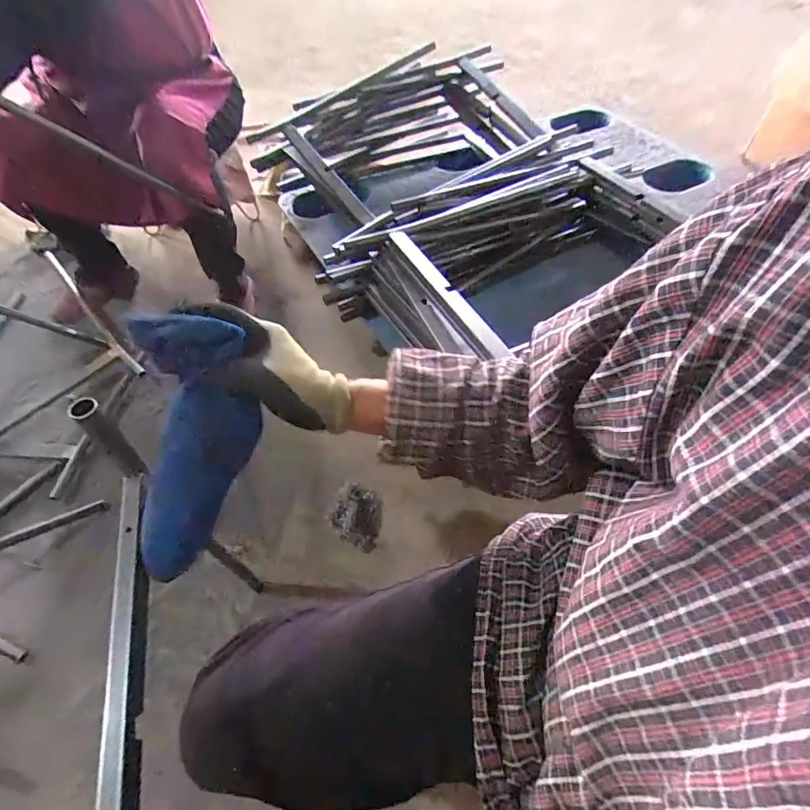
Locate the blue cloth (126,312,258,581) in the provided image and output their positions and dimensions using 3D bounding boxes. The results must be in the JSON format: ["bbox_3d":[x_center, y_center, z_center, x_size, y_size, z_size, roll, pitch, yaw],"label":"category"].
[{"bbox_3d":[-0.181,0.032,0.401,0.086,0.050,0.209,1,86,0],"label":"blue cloth"}]

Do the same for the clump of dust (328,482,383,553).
[{"bbox_3d":[-0.089,0.206,0.865,0.093,0.060,0.109,10,51,7],"label":"clump of dust"}]

